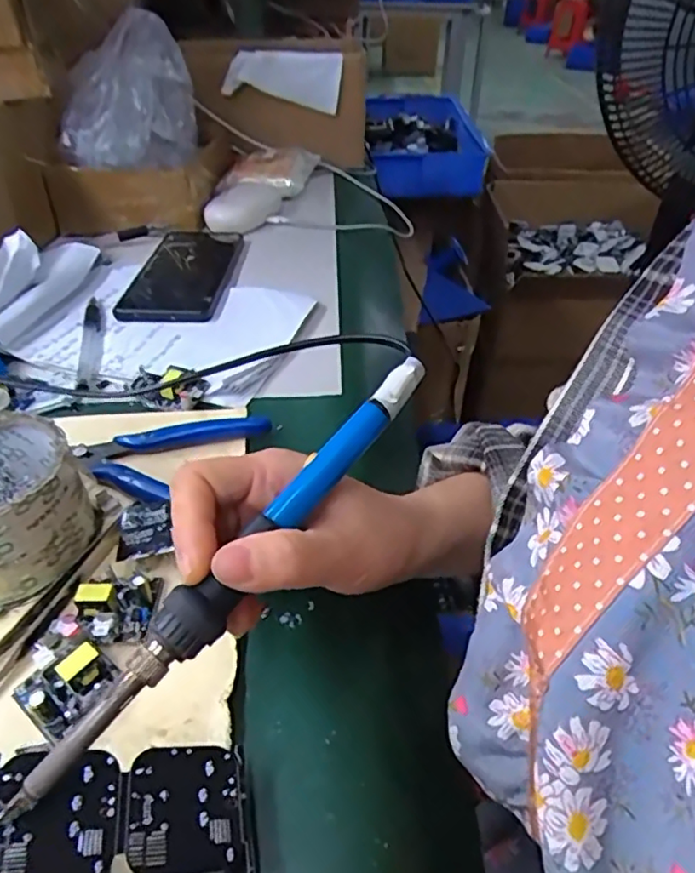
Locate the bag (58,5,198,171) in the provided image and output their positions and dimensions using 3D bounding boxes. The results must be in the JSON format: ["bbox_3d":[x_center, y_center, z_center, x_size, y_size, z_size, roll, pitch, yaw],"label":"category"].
[{"bbox_3d":[-0.213,-0.344,0.620,0.050,0.133,0.167,19,32,31],"label":"bag"}]

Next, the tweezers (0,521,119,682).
[{"bbox_3d":[-0.140,0.079,0.283,0.016,0.007,0.104,12,41,16],"label":"tweezers"}]

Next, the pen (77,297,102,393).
[{"bbox_3d":[-0.193,-0.072,0.462,0.016,0.007,0.124,-10,40,-11],"label":"pen"}]

